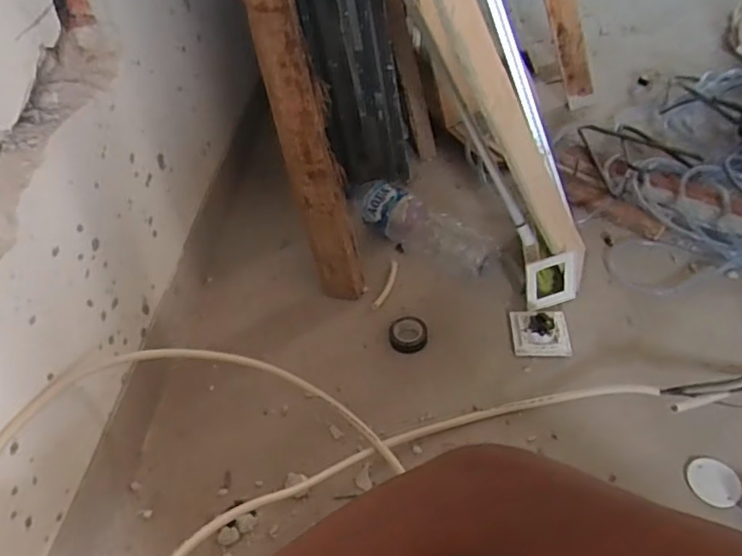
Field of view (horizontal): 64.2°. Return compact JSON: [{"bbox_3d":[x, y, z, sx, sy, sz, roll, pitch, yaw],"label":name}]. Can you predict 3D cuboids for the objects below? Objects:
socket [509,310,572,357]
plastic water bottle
[{"bbox_3d":[0.256,0.078,0.892,0.080,0.019,0.081,1,46,4],"label":"socket"},{"bbox_3d":[0.077,-0.086,1.026,0.291,0.078,0.070,28,54,27],"label":"plastic water bottle"}]

